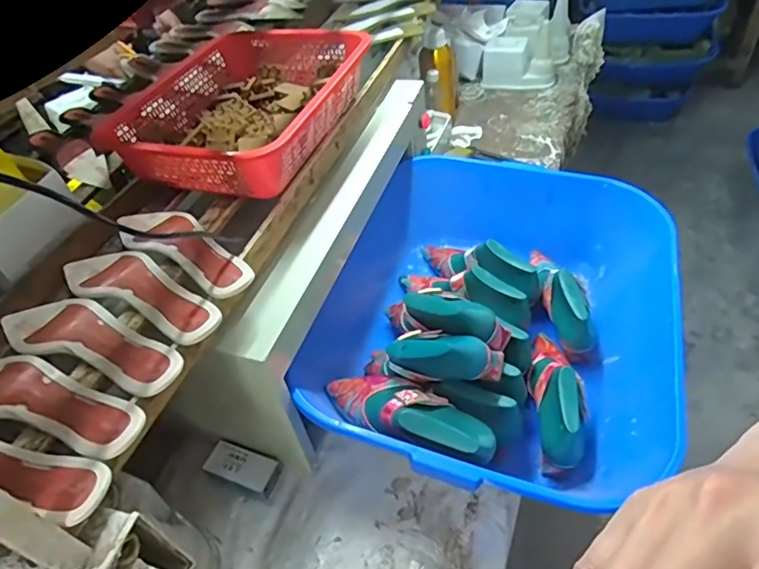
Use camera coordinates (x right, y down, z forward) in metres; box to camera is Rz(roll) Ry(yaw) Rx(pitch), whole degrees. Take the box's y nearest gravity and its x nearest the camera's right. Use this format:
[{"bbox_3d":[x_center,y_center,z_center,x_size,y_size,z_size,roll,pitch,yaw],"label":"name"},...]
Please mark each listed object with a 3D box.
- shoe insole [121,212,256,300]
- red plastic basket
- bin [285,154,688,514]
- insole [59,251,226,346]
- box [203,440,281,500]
[{"bbox_3d":[-0.239,-0.048,0.635,0.224,0.013,0.069,29,55,30],"label":"shoe insole"},{"bbox_3d":[-0.191,-0.264,0.790,0.263,0.083,0.365,11,48,17],"label":"red plastic basket"},{"bbox_3d":[0.198,0.044,0.834,0.465,0.191,0.600,10,48,16],"label":"bin"},{"bbox_3d":[-0.273,0.002,0.589,0.233,0.015,0.067,19,51,23],"label":"insole"},{"bbox_3d":[-0.203,0.271,0.785,0.107,0.027,0.051,12,49,18],"label":"box"}]

